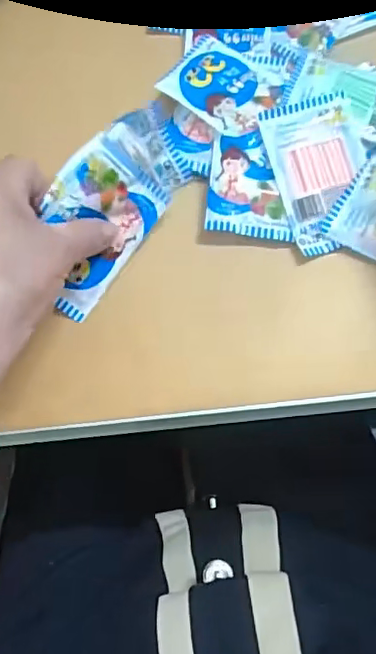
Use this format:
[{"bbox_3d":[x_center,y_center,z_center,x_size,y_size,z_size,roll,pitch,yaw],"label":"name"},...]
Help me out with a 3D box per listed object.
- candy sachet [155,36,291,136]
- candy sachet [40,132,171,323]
[{"bbox_3d":[0.028,-0.173,0.404,0.079,0.009,0.069,36,76,11],"label":"candy sachet"},{"bbox_3d":[-0.062,-0.063,0.361,0.102,0.069,0.011,-54,38,-5],"label":"candy sachet"}]

